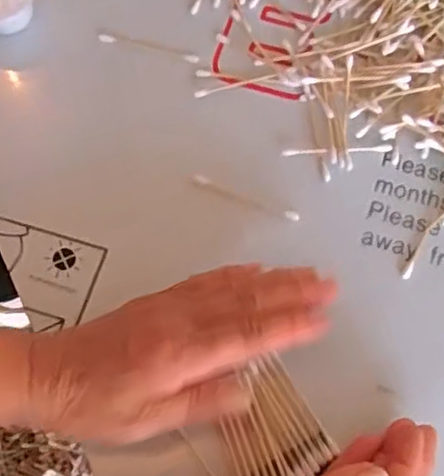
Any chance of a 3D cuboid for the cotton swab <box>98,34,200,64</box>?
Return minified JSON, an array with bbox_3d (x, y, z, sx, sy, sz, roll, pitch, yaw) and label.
[{"bbox_3d":[-0.051,-0.132,0.452,0.072,0.004,0.006,16,71,6],"label":"cotton swab"}]

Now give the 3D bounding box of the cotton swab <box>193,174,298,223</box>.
[{"bbox_3d":[0.015,-0.025,0.413,0.071,0.004,0.007,21,72,8],"label":"cotton swab"}]

